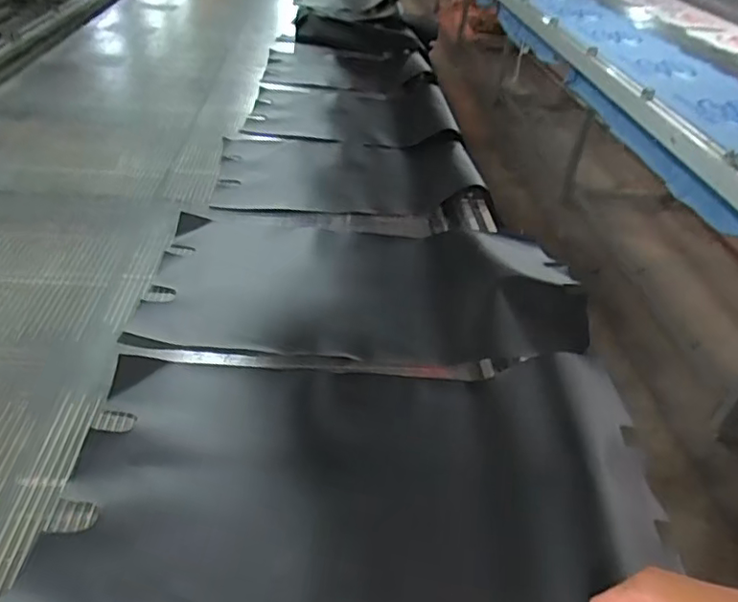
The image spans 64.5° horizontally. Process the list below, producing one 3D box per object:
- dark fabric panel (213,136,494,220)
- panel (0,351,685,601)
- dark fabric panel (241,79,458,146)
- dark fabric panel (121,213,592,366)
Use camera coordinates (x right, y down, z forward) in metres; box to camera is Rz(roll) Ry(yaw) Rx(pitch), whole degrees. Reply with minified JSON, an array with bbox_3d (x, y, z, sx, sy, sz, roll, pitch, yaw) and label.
[{"bbox_3d":[-0.044,-0.285,1.240,0.538,0.064,0.343,1,38,-3],"label":"dark fabric panel"},{"bbox_3d":[-0.005,0.207,0.675,0.639,0.073,0.341,2,38,-3],"label":"panel"},{"bbox_3d":[-0.050,-0.493,1.478,0.506,0.072,0.378,-2,39,-6],"label":"dark fabric panel"},{"bbox_3d":[-0.011,-0.038,0.923,0.654,0.036,0.338,3,38,-1],"label":"dark fabric panel"}]

